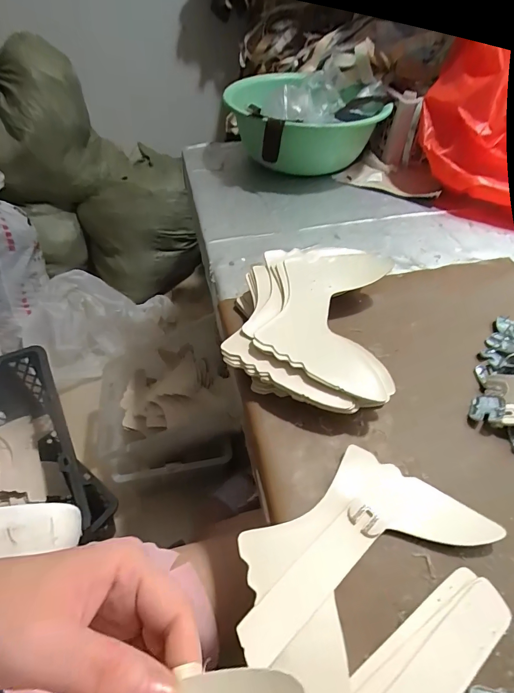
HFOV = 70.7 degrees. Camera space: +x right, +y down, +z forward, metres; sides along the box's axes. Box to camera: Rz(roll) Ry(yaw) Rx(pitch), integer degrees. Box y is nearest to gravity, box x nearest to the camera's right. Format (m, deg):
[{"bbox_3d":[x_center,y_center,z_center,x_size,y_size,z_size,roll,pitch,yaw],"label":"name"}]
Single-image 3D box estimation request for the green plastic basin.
[{"bbox_3d":[0.090,-0.460,0.748,0.290,0.125,0.318,1,50,-1],"label":"green plastic basin"}]

